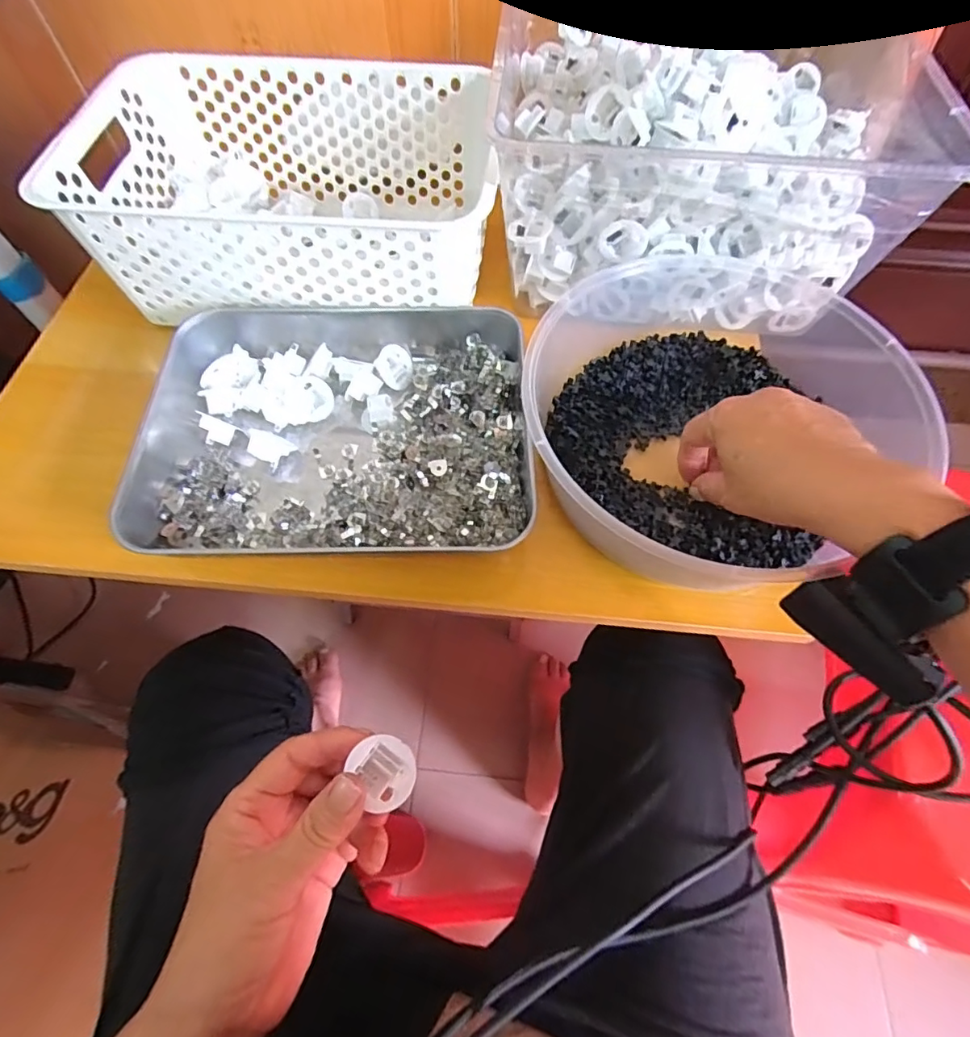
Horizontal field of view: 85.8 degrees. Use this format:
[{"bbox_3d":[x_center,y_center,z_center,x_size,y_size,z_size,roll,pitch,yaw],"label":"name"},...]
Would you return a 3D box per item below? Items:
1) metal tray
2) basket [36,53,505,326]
[{"bbox_3d":[-0.095,-0.070,0.372,0.253,0.042,0.212,0,63,0],"label":"metal tray"},{"bbox_3d":[-0.143,-0.255,0.413,0.295,0.097,0.205,2,63,1],"label":"basket"}]

